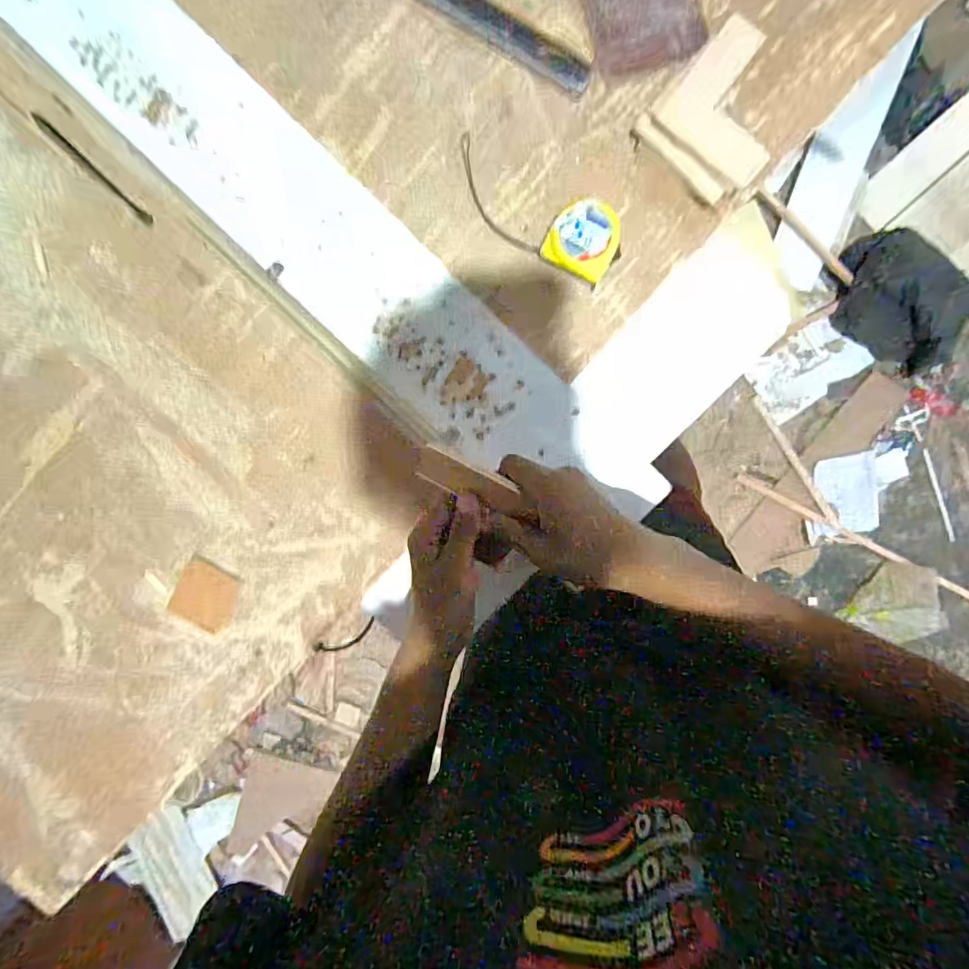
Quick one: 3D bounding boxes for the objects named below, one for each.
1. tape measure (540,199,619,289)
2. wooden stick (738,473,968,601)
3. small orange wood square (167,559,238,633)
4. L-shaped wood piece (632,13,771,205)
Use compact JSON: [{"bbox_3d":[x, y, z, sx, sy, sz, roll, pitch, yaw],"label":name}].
[{"bbox_3d":[0.096,-0.233,0.495,0.065,0.031,0.064,27,99,-2],"label":"tape measure"},{"bbox_3d":[0.981,0.148,1.324,0.746,0.020,0.025,27,98,0],"label":"wooden stick"},{"bbox_3d":[-0.316,0.128,0.588,0.066,0.006,0.073,32,99,-2],"label":"small orange wood square"},{"bbox_3d":[0.217,-0.331,0.473,0.115,0.039,0.113,-43,95,8],"label":"L-shaped wood piece"}]

